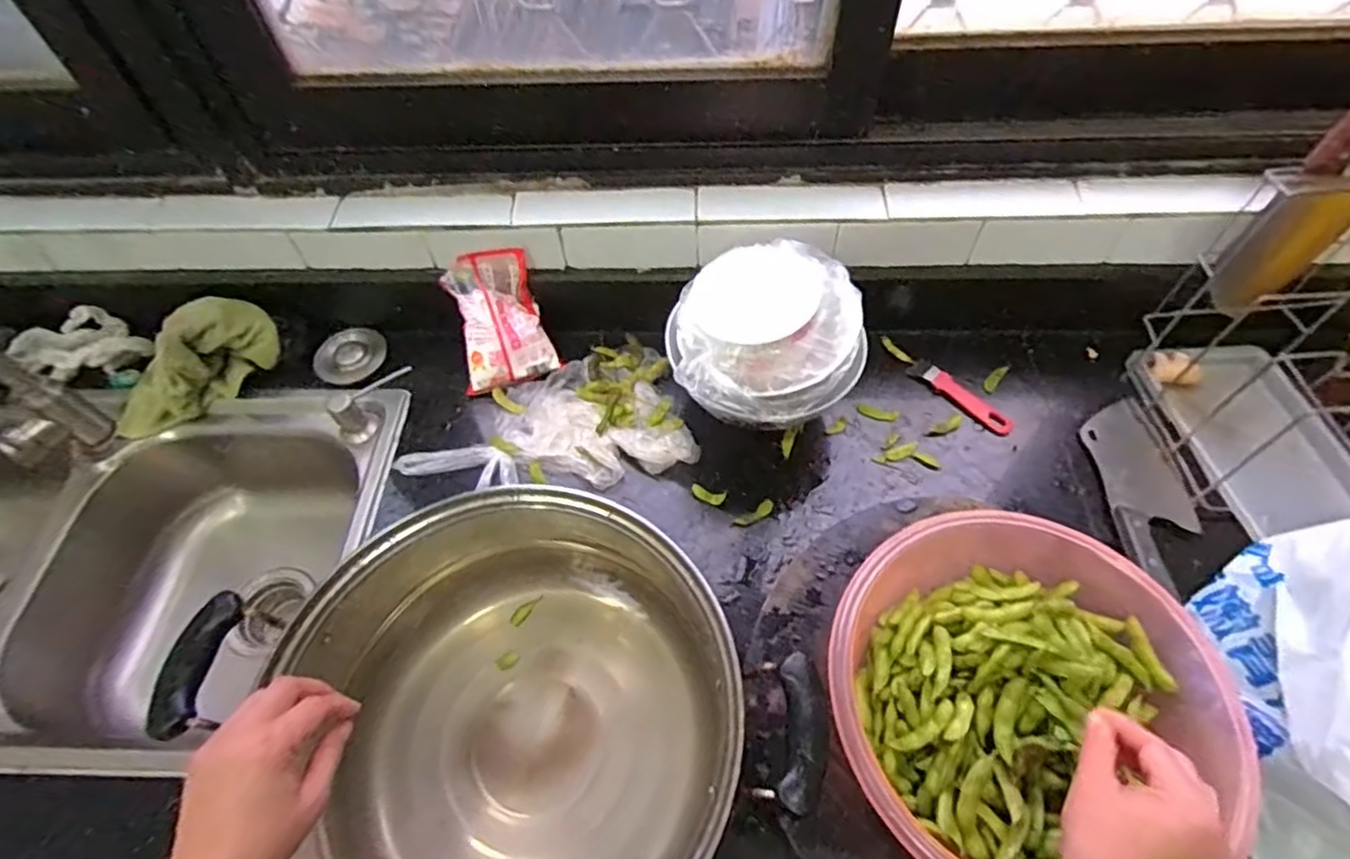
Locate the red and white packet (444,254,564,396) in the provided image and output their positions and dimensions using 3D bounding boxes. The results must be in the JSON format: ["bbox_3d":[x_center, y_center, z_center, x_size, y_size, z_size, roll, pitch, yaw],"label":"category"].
[{"bbox_3d":[-0.202,-0.127,0.755,0.101,0.028,0.149,-17,101,-15],"label":"red and white packet"}]

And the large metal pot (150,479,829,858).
[{"bbox_3d":[-0.115,0.208,0.472,0.310,0.172,0.310,-1,57,2],"label":"large metal pot"}]

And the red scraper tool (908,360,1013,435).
[{"bbox_3d":[0.325,-0.038,0.745,0.026,0.009,0.126,-40,64,-21],"label":"red scraper tool"}]

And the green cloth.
[{"bbox_3d":[-0.560,-0.071,0.762,0.215,0.087,0.059,-41,60,9],"label":"green cloth"}]

